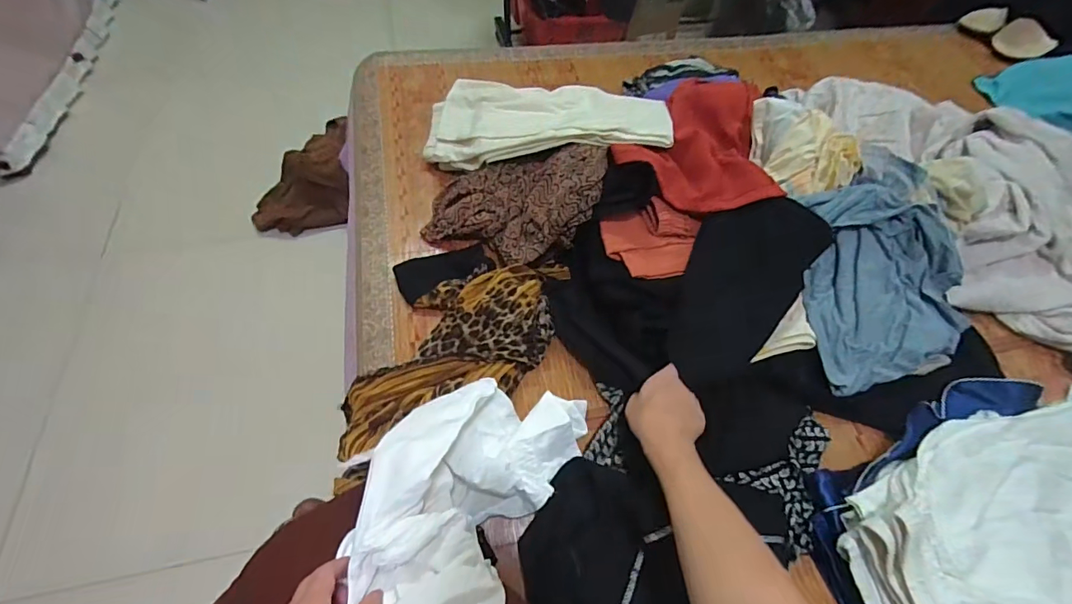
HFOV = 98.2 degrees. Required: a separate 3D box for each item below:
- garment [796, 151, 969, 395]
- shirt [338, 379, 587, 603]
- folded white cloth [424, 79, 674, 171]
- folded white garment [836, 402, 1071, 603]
[{"bbox_3d":[0.506,-0.054,0.675,0.221,0.128,0.328,-1,57,-5],"label":"garment"},{"bbox_3d":[-0.103,0.235,0.463,0.175,0.112,0.437,27,43,13],"label":"shirt"},{"bbox_3d":[0.012,-0.321,0.811,0.434,0.062,0.219,5,51,14],"label":"folded white cloth"},{"bbox_3d":[0.566,0.267,0.516,0.412,0.071,0.273,-3,58,-6],"label":"folded white garment"}]

